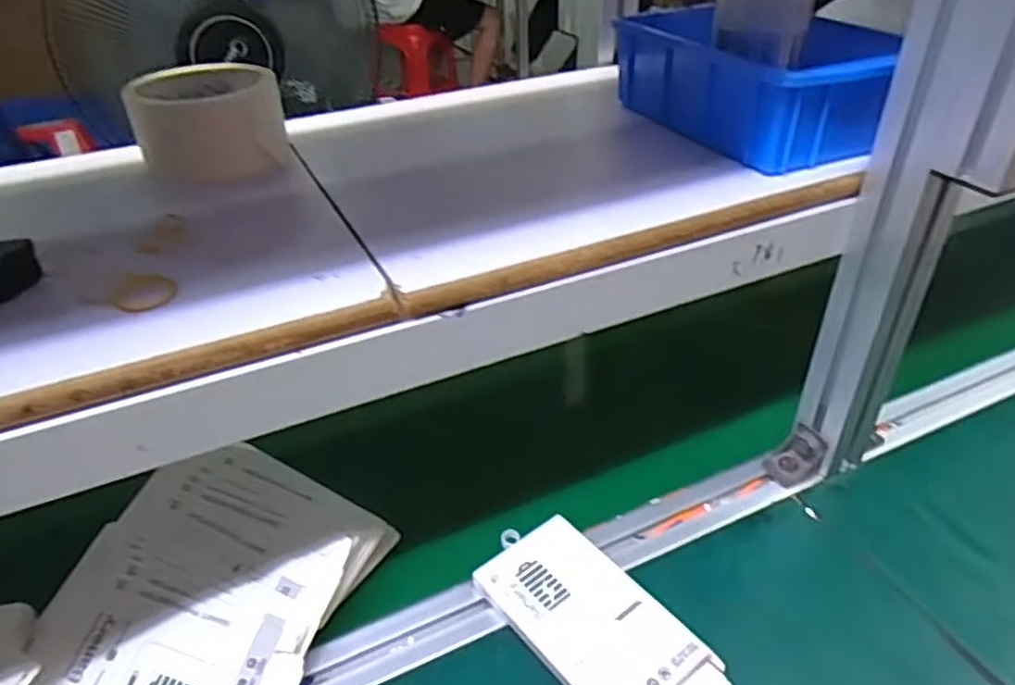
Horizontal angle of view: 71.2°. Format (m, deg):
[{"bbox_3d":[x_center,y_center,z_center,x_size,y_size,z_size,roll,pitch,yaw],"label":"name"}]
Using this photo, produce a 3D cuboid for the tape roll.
[{"bbox_3d":[-0.218,-0.165,0.520,0.100,0.060,0.091,-14,37,-17],"label":"tape roll"}]

